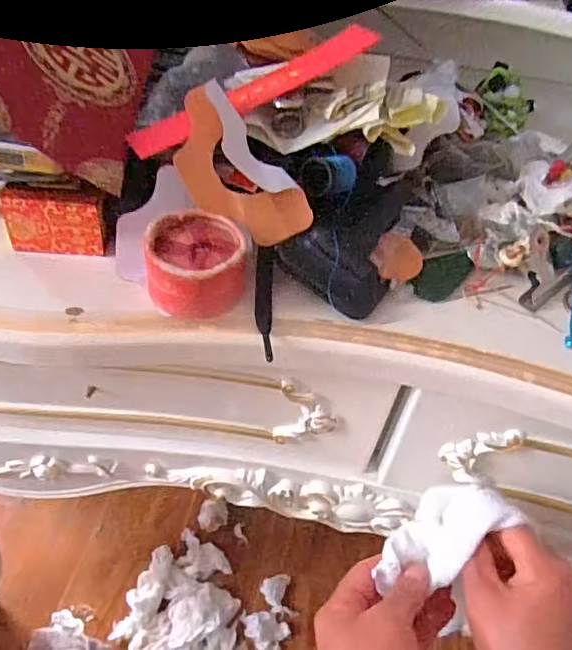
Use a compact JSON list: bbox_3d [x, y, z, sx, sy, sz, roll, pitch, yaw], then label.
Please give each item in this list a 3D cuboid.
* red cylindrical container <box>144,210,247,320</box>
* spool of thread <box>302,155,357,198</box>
[{"bbox_3d":[-0.049,-0.032,0.306,0.051,0.035,0.052,3,46,-5],"label":"red cylindrical container"},{"bbox_3d":[0.027,-0.087,0.328,0.031,0.019,0.021,-3,47,-10],"label":"spool of thread"}]

